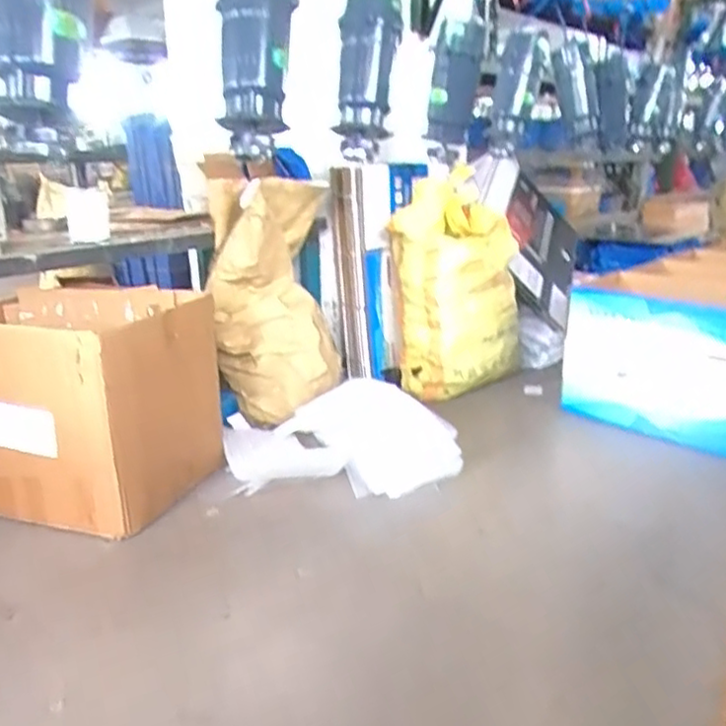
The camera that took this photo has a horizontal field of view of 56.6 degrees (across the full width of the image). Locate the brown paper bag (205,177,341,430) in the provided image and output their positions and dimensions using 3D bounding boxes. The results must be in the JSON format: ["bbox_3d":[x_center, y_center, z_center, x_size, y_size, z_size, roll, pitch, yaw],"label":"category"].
[{"bbox_3d":[-0.253,-0.179,1.935,0.347,0.646,0.476,-3,18,-6],"label":"brown paper bag"}]

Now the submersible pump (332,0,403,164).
[{"bbox_3d":[0.015,-0.674,1.601,0.152,0.352,0.191,0,18,5],"label":"submersible pump"}]

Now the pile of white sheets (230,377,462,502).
[{"bbox_3d":[-0.073,0.187,1.692,0.629,0.162,0.392,2,18,10],"label":"pile of white sheets"}]

